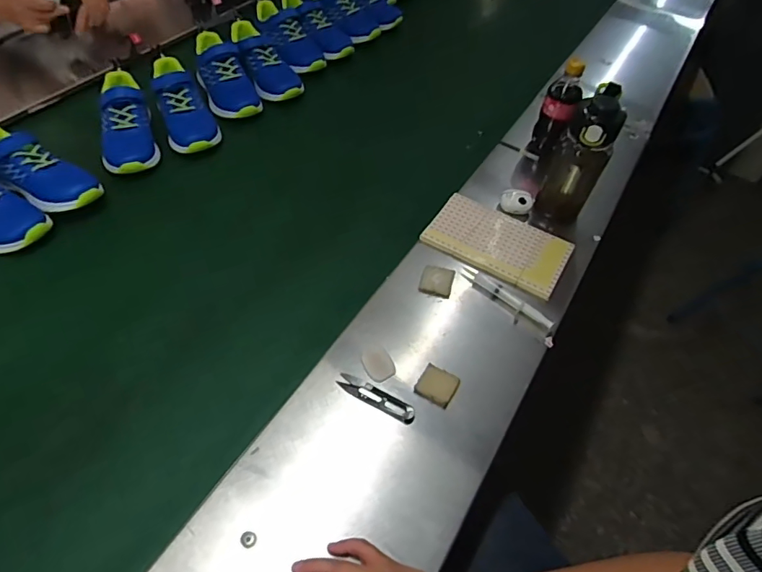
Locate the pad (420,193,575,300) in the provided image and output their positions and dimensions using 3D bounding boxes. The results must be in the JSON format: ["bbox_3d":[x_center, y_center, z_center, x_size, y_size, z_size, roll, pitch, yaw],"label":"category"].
[{"bbox_3d":[0.182,-0.071,0.750,0.210,0.012,0.128,28,55,16],"label":"pad"}]

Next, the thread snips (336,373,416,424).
[{"bbox_3d":[-0.005,0.134,0.584,0.102,0.006,0.025,26,55,15],"label":"thread snips"}]

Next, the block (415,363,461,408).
[{"bbox_3d":[0.071,0.124,0.602,0.046,0.009,0.047,27,55,15],"label":"block"}]

